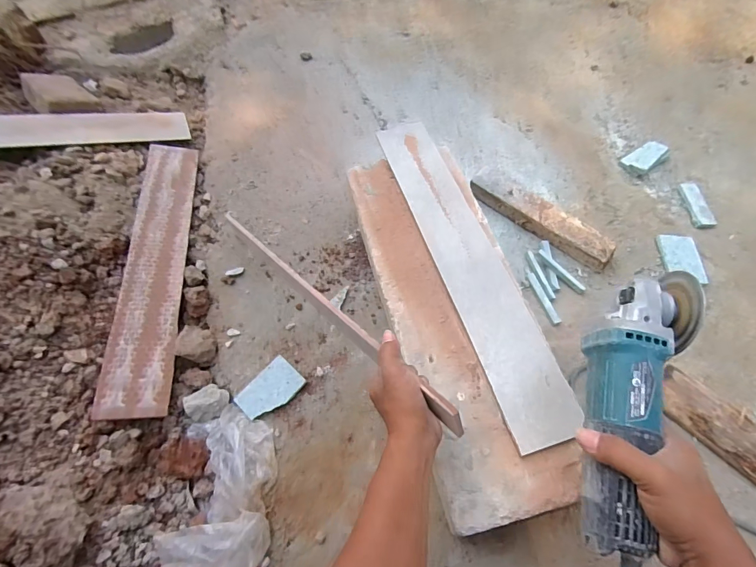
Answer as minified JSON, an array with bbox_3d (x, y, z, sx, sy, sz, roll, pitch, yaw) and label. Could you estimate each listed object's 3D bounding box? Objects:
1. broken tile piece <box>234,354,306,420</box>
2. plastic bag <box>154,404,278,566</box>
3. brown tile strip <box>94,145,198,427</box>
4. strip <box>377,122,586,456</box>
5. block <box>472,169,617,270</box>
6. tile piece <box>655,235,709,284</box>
[{"bbox_3d":[-0.174,0.172,0.655,0.068,0.017,0.098,37,67,22],"label":"broken tile piece"},{"bbox_3d":[-0.220,0.281,0.574,0.129,0.063,0.220,-7,61,3],"label":"plastic bag"},{"bbox_3d":[-0.410,-0.048,0.752,0.098,0.015,0.581,3,57,-20],"label":"brown tile strip"},{"bbox_3d":[0.135,-0.050,0.632,0.101,0.009,0.579,-16,61,-5],"label":"strip"},{"bbox_3d":[0.302,-0.126,0.761,0.282,0.039,0.058,38,68,23],"label":"block"},{"bbox_3d":[0.535,-0.046,0.713,0.065,0.011,0.095,8,60,8],"label":"tile piece"}]

